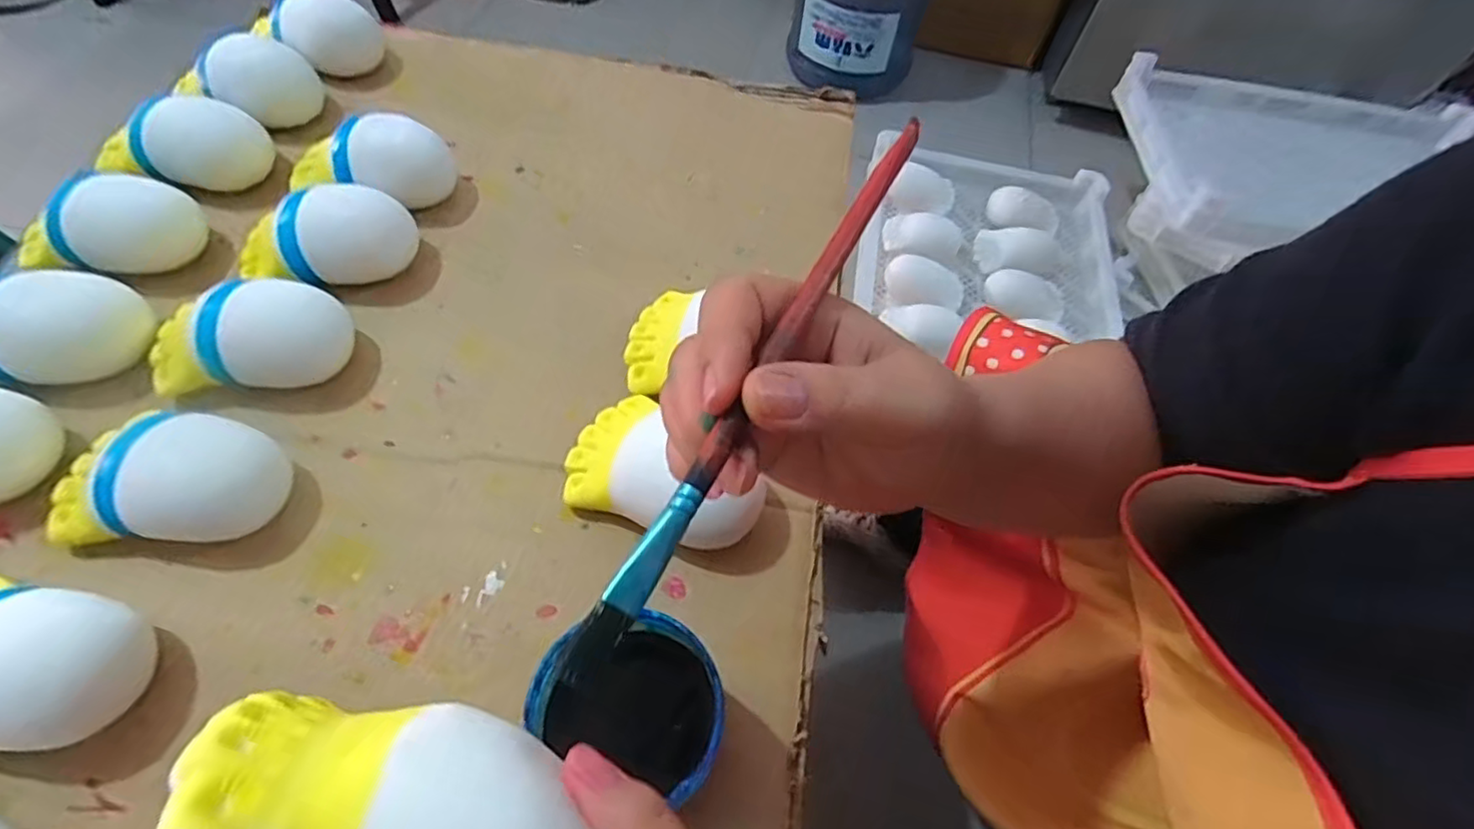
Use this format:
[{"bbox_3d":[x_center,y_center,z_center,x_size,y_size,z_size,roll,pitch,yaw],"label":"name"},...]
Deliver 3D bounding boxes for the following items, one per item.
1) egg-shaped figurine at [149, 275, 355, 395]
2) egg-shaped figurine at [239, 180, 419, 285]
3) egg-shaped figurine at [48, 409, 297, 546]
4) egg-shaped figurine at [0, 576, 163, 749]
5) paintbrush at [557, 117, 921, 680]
[{"bbox_3d":[-0.316,-0.048,0.416,0.112,0.059,0.066,0,59,-2],"label":"egg-shaped figurine"},{"bbox_3d":[-0.291,-0.120,0.459,0.111,0.059,0.059,-5,59,-5],"label":"egg-shaped figurine"},{"bbox_3d":[-0.322,0.031,0.368,0.115,0.053,0.078,-3,59,-4],"label":"egg-shaped figurine"},{"bbox_3d":[-0.353,0.123,0.313,0.112,0.052,0.085,7,59,2],"label":"egg-shaped figurine"},{"bbox_3d":[0.011,-0.018,0.184,0.009,0.005,0.196,26,67,13],"label":"paintbrush"}]

